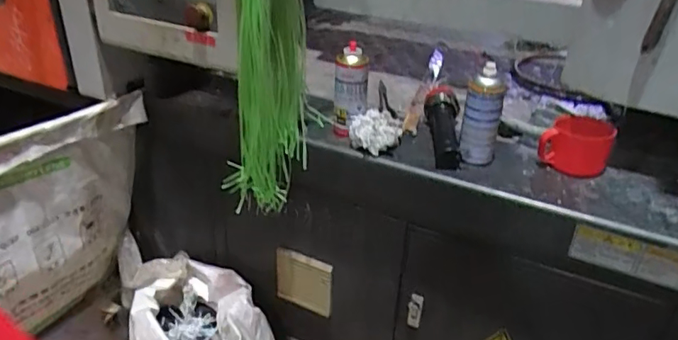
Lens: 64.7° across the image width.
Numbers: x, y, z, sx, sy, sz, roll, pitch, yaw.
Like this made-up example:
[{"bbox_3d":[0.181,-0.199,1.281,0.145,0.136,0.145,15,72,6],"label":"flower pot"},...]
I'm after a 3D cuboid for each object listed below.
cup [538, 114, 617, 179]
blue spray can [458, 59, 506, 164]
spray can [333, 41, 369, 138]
[{"bbox_3d":[0.421,-0.045,0.957,0.116,0.085,0.078,16,33,22],"label":"cup"},{"bbox_3d":[0.247,-0.091,0.921,0.058,0.170,0.053,2,30,-1],"label":"blue spray can"},{"bbox_3d":[0.021,-0.146,1.008,0.066,0.167,0.060,2,30,-1],"label":"spray can"}]

